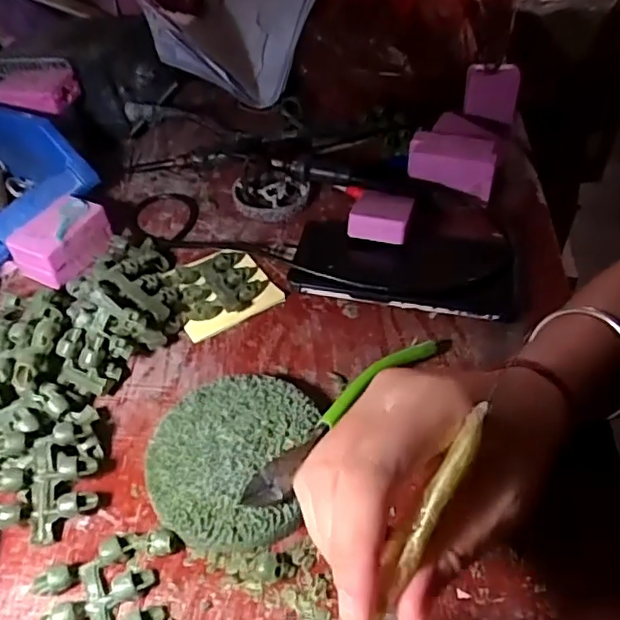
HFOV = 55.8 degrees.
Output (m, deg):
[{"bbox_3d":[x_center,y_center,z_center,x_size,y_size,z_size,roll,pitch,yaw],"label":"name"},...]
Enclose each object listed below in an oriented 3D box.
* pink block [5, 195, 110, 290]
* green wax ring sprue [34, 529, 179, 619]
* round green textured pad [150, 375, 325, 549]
[{"bbox_3d":[-0.201,-0.059,0.473,0.049,0.034,0.065,19,51,20],"label":"pink block"},{"bbox_3d":[-0.098,0.147,0.296,0.070,0.012,0.060,-22,50,-16],"label":"green wax ring sprue"},{"bbox_3d":[-0.046,0.085,0.342,0.090,0.024,0.100,5,48,9],"label":"round green textured pad"}]

